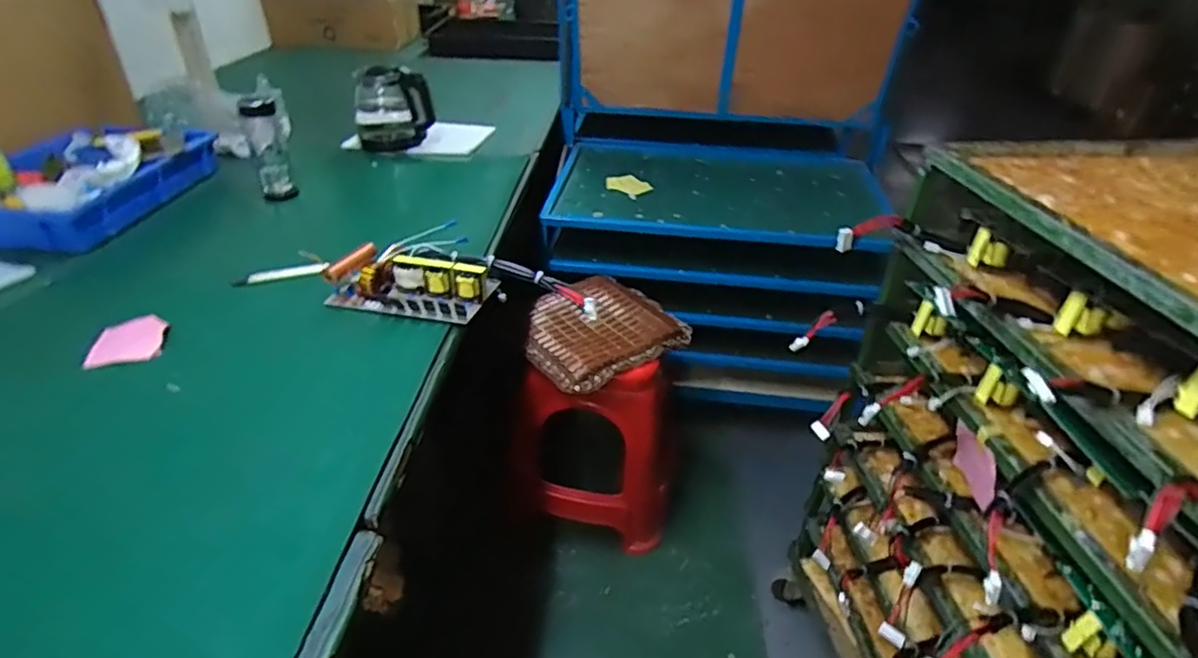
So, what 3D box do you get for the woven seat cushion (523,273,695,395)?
[{"bbox_3d":[-0.002,-0.007,1.304,0.339,0.058,0.300,-21,41,-29],"label":"woven seat cushion"}]

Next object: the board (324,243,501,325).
[{"bbox_3d":[-0.269,-0.070,0.889,0.222,0.059,0.113,9,36,11],"label":"board"}]

